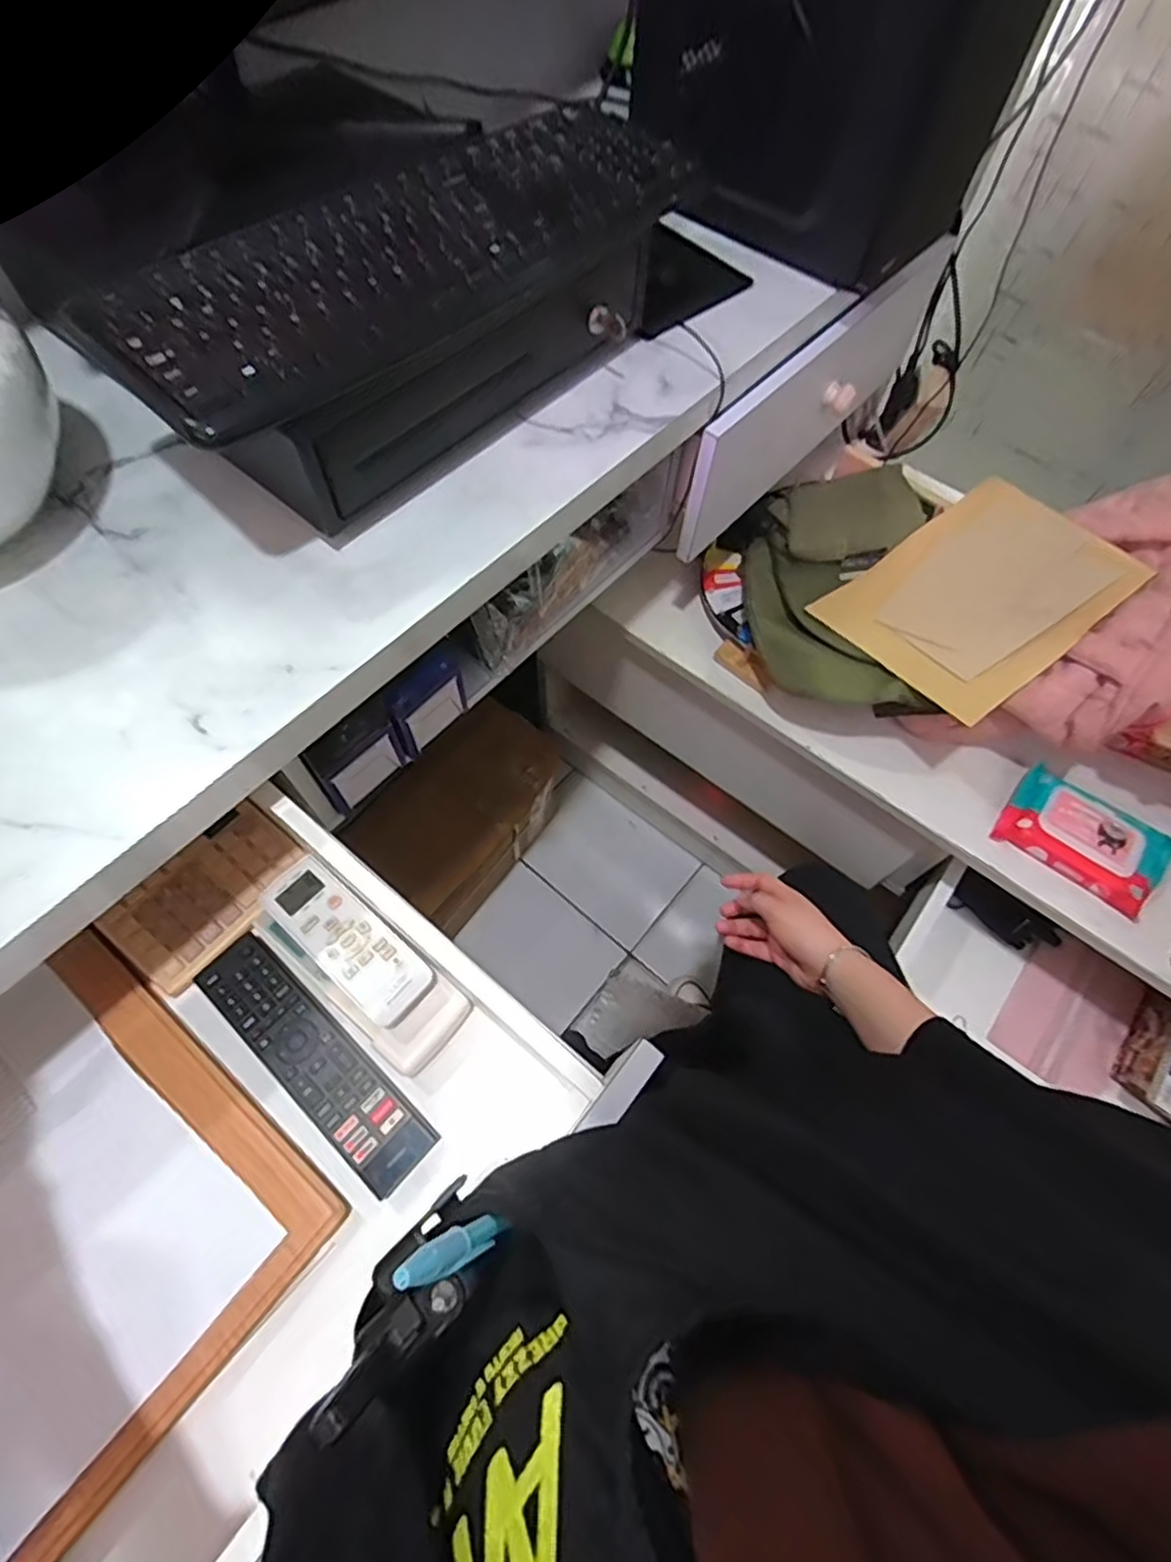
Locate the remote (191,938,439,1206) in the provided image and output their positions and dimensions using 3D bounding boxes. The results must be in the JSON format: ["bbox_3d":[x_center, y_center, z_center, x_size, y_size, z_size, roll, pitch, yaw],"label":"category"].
[{"bbox_3d":[-0.181,0.183,0.451,0.194,0.016,0.047,39,68,16],"label":"remote"}]

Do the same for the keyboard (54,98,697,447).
[{"bbox_3d":[-0.112,-0.365,0.455,0.163,0.023,0.430,36,67,14],"label":"keyboard"}]

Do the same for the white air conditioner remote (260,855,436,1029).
[{"bbox_3d":[-0.163,0.104,0.459,0.134,0.014,0.046,38,67,15],"label":"white air conditioner remote"}]

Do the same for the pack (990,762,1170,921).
[{"bbox_3d":[0.500,0.054,0.674,0.156,0.036,0.089,32,66,12],"label":"pack"}]

